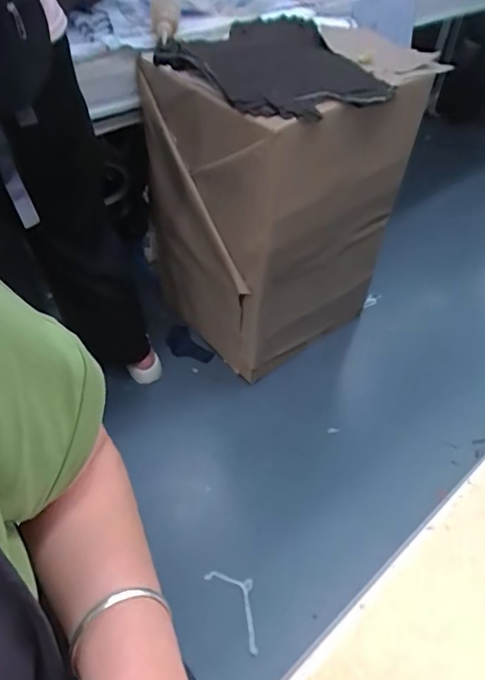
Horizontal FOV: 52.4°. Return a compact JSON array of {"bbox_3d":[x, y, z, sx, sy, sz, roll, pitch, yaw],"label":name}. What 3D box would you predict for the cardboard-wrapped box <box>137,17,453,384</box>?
[{"bbox_3d":[0.071,-0.321,1.261,0.431,0.771,0.479,-33,57,-28],"label":"cardboard-wrapped box"}]

